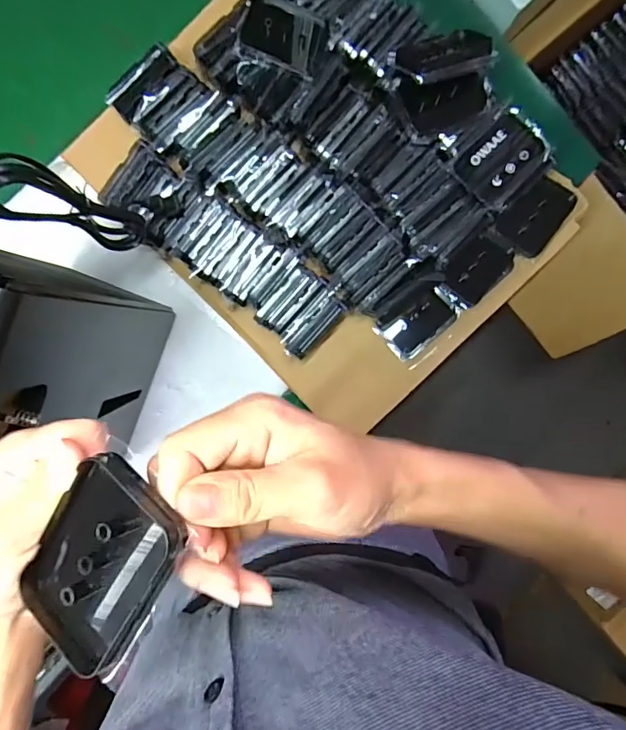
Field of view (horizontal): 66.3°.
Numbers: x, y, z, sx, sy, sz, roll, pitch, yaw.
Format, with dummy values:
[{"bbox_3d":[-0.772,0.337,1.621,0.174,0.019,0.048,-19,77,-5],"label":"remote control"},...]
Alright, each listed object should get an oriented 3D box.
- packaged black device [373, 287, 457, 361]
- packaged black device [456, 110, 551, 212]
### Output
[{"bbox_3d":[0.121,-0.050,0.559,0.080,0.011,0.057,-40,95,2],"label":"packaged black device"},{"bbox_3d":[0.202,-0.216,0.506,0.085,0.018,0.070,-42,95,2],"label":"packaged black device"}]

